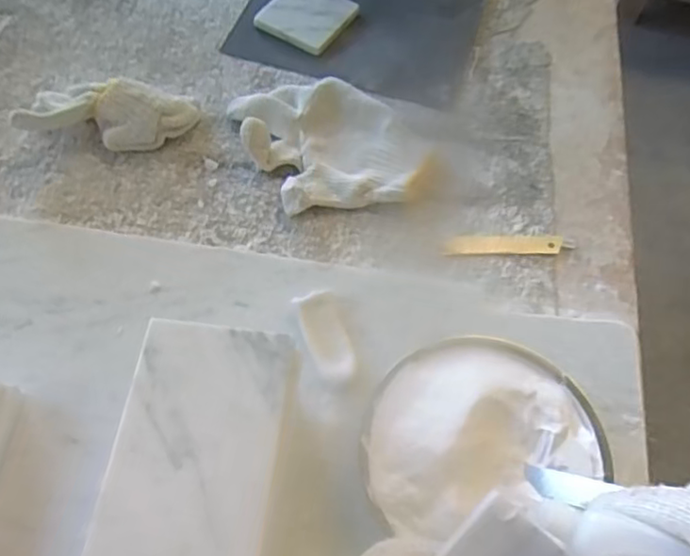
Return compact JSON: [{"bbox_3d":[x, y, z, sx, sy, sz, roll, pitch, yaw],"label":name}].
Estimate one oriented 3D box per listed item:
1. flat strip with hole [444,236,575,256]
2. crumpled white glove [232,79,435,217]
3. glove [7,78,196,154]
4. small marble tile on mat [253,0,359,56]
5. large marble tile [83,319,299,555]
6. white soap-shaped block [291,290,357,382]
[{"bbox_3d":[0.132,-0.027,0.498,0.103,0.004,0.018,-2,62,-3],"label":"flat strip with hole"},{"bbox_3d":[-0.009,-0.116,0.524,0.148,0.030,0.123,-11,63,-7],"label":"crumpled white glove"},{"bbox_3d":[-0.197,-0.136,0.522,0.142,0.042,0.054,2,62,-1],"label":"glove"},{"bbox_3d":[-0.037,-0.255,0.609,0.078,0.009,0.079,29,65,13],"label":"small marble tile on mat"},{"bbox_3d":[-0.070,0.093,0.289,0.078,0.012,0.150,6,62,2],"label":"large marble tile"},{"bbox_3d":[-0.012,0.040,0.436,0.031,0.013,0.064,-17,64,-10],"label":"white soap-shaped block"}]

